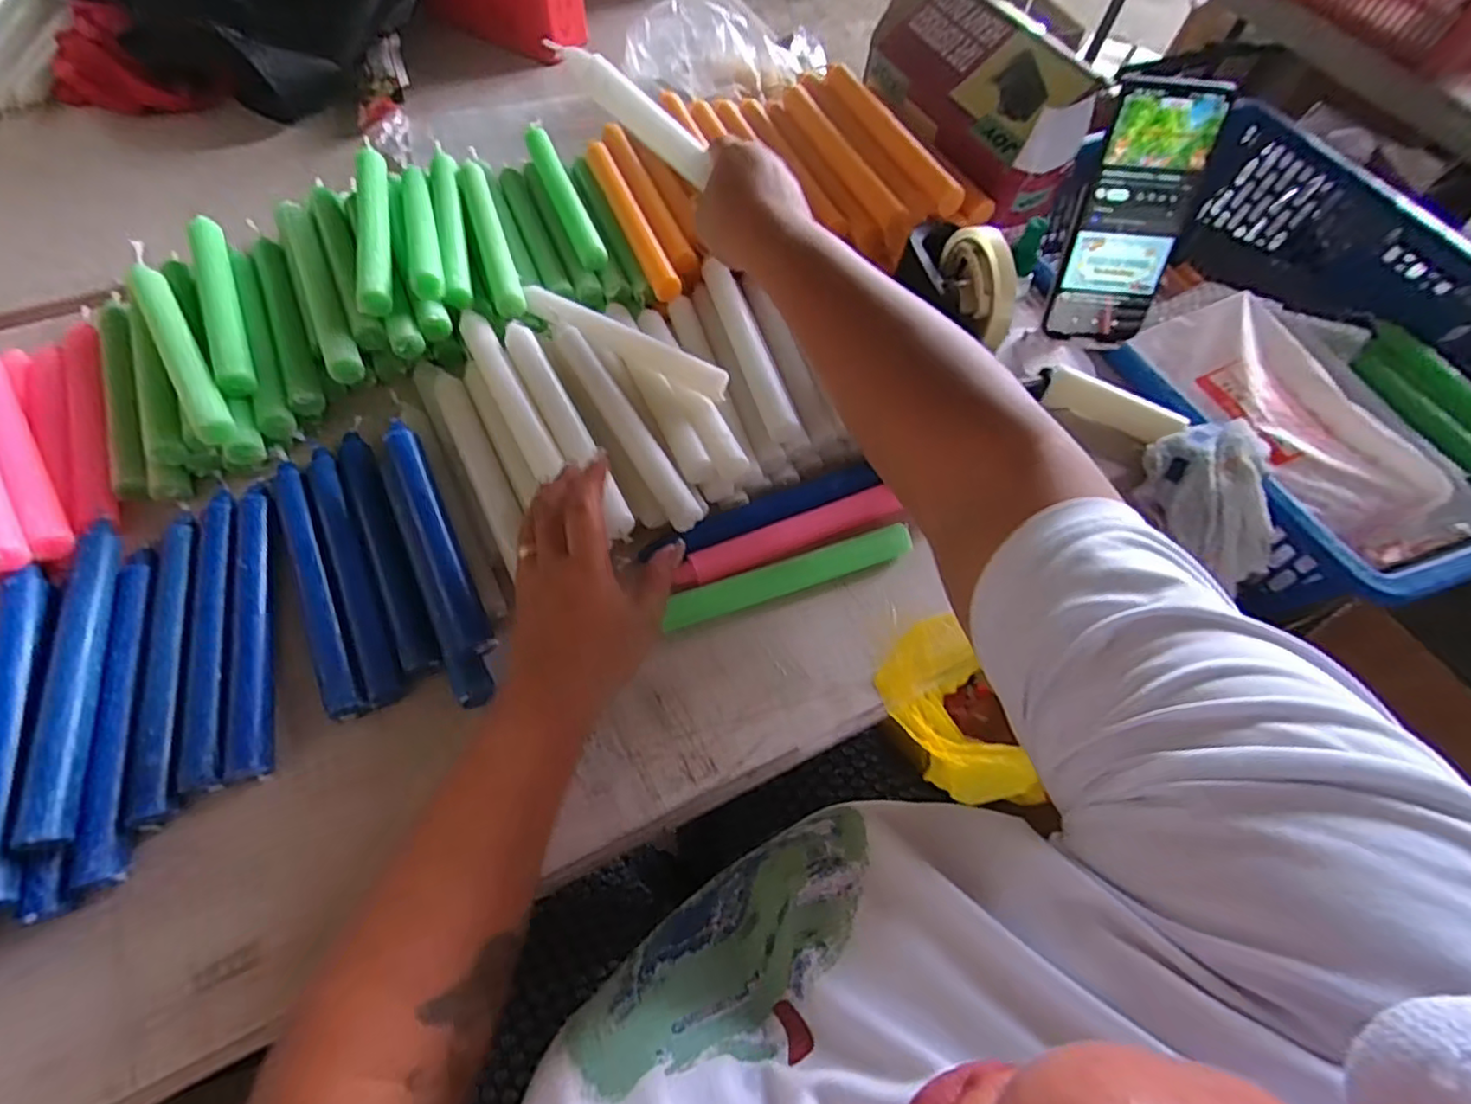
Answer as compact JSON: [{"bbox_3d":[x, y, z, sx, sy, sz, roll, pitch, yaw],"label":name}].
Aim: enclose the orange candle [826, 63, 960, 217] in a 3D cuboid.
[{"bbox_3d":[0.134,-0.369,0.558,0.022,0.020,0.220,-17,64,-12],"label":"orange candle"}]

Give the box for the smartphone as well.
[{"bbox_3d":[0.283,-0.239,0.461,0.074,0.166,0.014,7,35,9],"label":"smartphone"}]

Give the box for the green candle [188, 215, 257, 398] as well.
[{"bbox_3d":[-0.397,-0.193,0.495,0.025,0.023,0.201,-23,65,-15],"label":"green candle"}]

